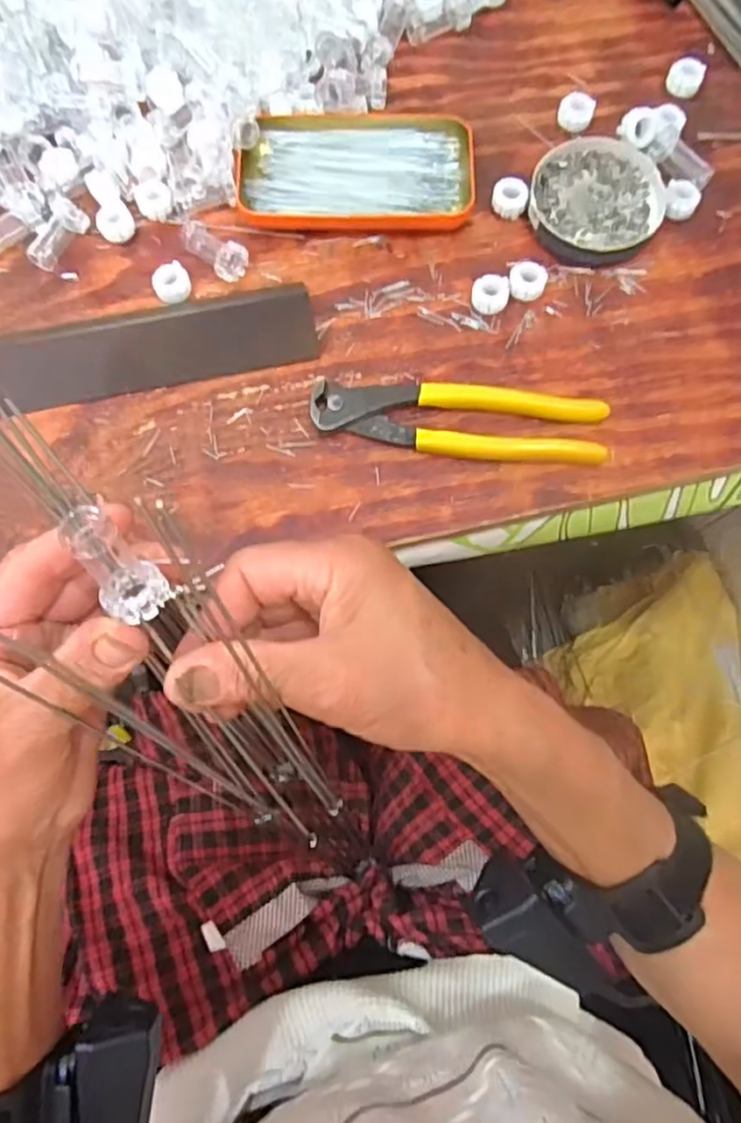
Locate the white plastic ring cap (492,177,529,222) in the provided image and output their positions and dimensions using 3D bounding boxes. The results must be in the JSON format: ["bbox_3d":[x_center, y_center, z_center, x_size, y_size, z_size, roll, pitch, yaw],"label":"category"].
[{"bbox_3d":[0.088,-0.229,0.423,0.021,0.013,0.021,0,75,1],"label":"white plastic ring cap"}]

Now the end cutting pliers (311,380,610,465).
[{"bbox_3d":[0.050,-0.080,0.384,0.164,0.015,0.039,6,75,2],"label":"end cutting pliers"}]

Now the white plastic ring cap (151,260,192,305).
[{"bbox_3d":[-0.121,-0.170,0.413,0.022,0.012,0.021,0,75,1],"label":"white plastic ring cap"}]

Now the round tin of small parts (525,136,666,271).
[{"bbox_3d":[0.142,-0.227,0.423,0.080,0.014,0.085,14,76,4],"label":"round tin of small parts"}]

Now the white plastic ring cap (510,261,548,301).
[{"bbox_3d":[0.096,-0.170,0.409,0.022,0.013,0.022,0,75,1],"label":"white plastic ring cap"}]

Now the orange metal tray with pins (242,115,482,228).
[{"bbox_3d":[-0.009,-0.251,0.429,0.144,0.019,0.077,1,75,1],"label":"orange metal tray with pins"}]

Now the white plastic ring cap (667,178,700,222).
[{"bbox_3d":[0.196,-0.228,0.425,0.022,0.013,0.025,28,77,8],"label":"white plastic ring cap"}]

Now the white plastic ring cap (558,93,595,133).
[{"bbox_3d":[0.134,-0.294,0.441,0.022,0.013,0.021,0,75,1],"label":"white plastic ring cap"}]

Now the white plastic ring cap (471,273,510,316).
[{"bbox_3d":[0.072,-0.161,0.407,0.022,0.011,0.022,0,75,1],"label":"white plastic ring cap"}]

